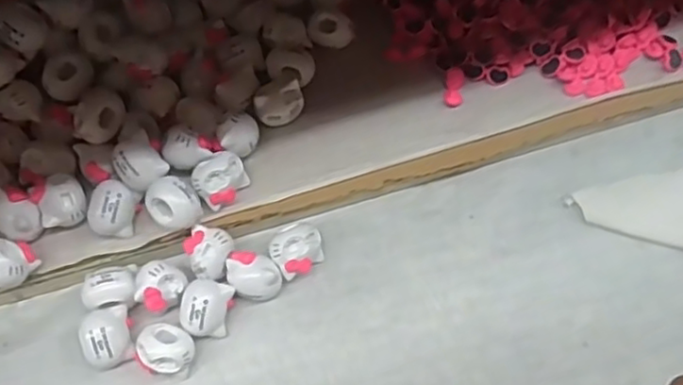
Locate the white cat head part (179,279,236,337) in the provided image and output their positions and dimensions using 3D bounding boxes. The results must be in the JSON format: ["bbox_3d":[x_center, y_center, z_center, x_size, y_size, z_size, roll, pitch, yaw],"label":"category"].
[{"bbox_3d":[-0.062,0.052,0.295,0.021,0.018,0.024,10,64,7],"label":"white cat head part"}]

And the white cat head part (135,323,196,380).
[{"bbox_3d":[-0.077,0.070,0.289,0.022,0.017,0.023,-1,63,1],"label":"white cat head part"}]

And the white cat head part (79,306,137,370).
[{"bbox_3d":[-0.104,0.065,0.291,0.019,0.018,0.025,-17,64,-7],"label":"white cat head part"}]

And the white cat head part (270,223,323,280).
[{"bbox_3d":[-0.021,0.026,0.307,0.024,0.017,0.025,-21,64,-9],"label":"white cat head part"}]

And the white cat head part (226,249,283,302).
[{"bbox_3d":[-0.040,0.040,0.302,0.026,0.015,0.020,21,65,12],"label":"white cat head part"}]

